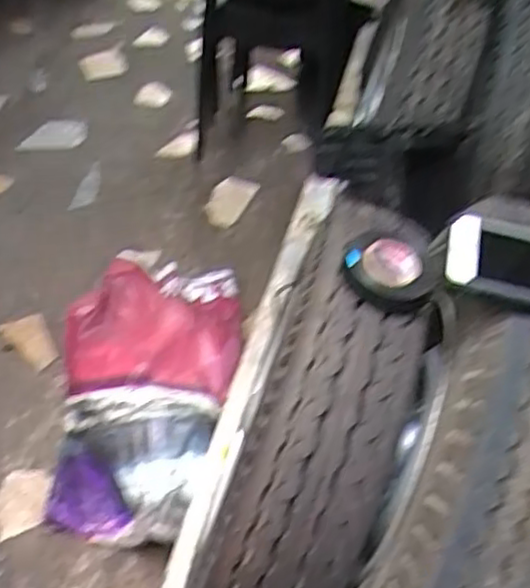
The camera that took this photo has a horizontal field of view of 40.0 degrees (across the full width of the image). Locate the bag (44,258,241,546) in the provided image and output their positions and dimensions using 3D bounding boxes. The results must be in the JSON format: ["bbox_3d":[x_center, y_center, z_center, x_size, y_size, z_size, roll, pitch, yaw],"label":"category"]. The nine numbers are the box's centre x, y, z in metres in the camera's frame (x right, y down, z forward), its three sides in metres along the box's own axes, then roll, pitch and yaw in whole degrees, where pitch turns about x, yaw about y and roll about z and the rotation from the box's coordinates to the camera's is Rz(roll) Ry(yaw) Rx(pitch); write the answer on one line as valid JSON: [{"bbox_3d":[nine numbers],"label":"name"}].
[{"bbox_3d":[-0.249,0.176,1.546,0.363,0.169,0.709,3,47,2],"label":"bag"}]

